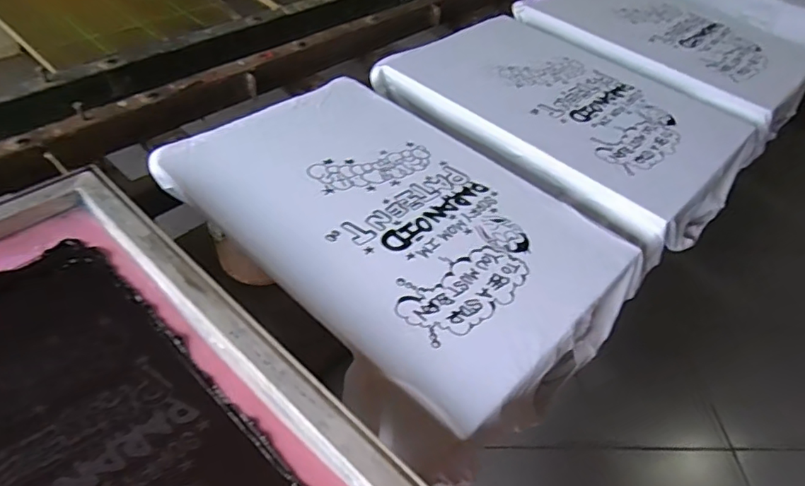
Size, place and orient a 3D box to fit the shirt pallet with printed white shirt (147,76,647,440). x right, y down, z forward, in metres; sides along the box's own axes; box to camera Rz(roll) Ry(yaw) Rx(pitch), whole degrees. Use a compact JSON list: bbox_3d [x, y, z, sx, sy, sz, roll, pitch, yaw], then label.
[{"bbox_3d":[-0.016,-0.035,0.801,0.629,0.057,0.397,35,52,24],"label":"shirt pallet with printed white shirt"}]

